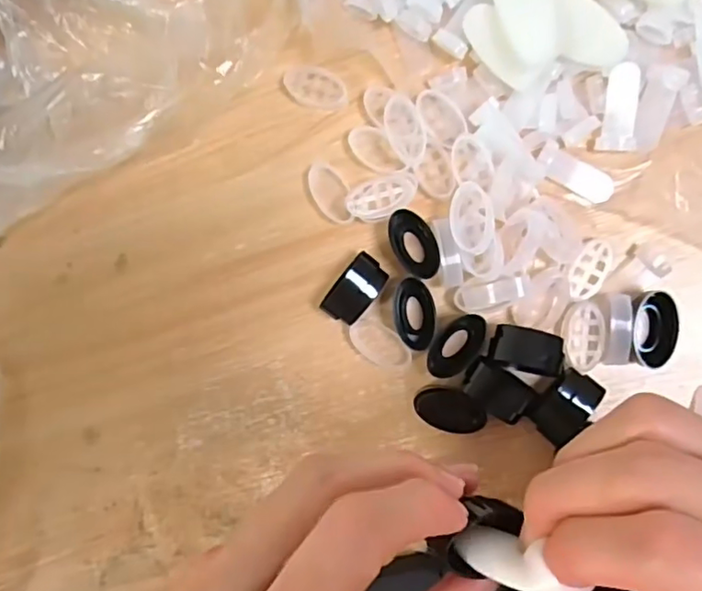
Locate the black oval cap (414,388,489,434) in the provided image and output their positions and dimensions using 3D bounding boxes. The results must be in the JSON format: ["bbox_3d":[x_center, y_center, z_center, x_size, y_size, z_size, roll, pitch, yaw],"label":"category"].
[{"bbox_3d":[0.047,0.054,0.274,0.033,0.005,0.018,13,76,15],"label":"black oval cap"}]

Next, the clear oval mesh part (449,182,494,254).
[{"bbox_3d":[0.056,-0.036,0.270,0.019,0.013,0.032,-3,94,5],"label":"clear oval mesh part"}]

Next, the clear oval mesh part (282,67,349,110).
[{"bbox_3d":[-0.017,-0.104,0.292,0.032,0.007,0.018,18,92,6],"label":"clear oval mesh part"}]

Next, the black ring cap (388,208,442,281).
[{"bbox_3d":[0.031,-0.024,0.280,0.020,0.011,0.035,-31,86,5],"label":"black ring cap"}]

